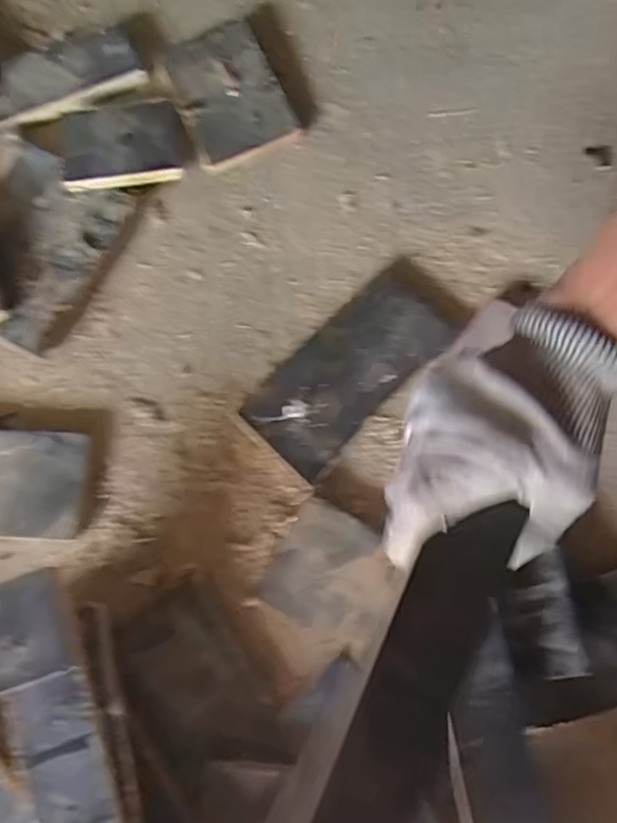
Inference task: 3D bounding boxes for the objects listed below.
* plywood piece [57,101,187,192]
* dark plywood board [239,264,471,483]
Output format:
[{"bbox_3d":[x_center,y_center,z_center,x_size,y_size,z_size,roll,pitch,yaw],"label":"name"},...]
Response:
[{"bbox_3d":[-0.161,-0.230,0.531,0.099,0.013,0.079,-9,75,-2],"label":"plywood piece"},{"bbox_3d":[0.037,-0.039,0.501,0.081,0.016,0.185,43,79,11],"label":"dark plywood board"}]

